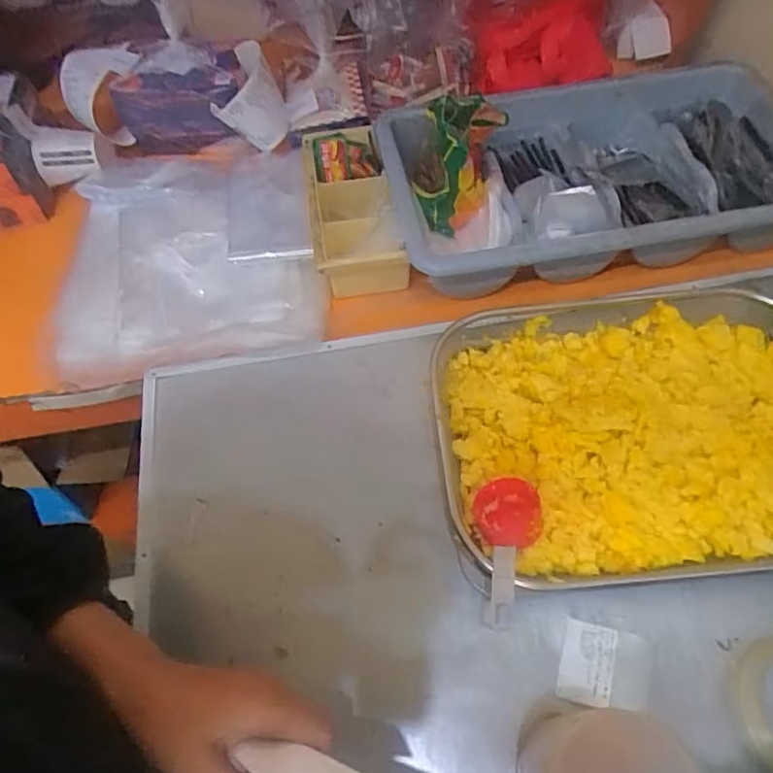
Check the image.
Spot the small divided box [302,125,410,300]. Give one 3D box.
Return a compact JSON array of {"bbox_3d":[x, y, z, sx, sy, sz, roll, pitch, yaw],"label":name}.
[{"bbox_3d":[-0.045,-0.215,0.707,0.096,0.069,0.232,-11,59,-4],"label":"small divided box"}]

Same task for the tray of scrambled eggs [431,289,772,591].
[{"bbox_3d":[0.231,0.036,0.540,0.362,0.071,0.294,-5,59,-1],"label":"tray of scrambled eggs"}]

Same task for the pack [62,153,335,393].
[{"bbox_3d":[-0.242,-0.168,0.700,0.318,0.037,0.326,-6,59,-1],"label":"pack"}]

